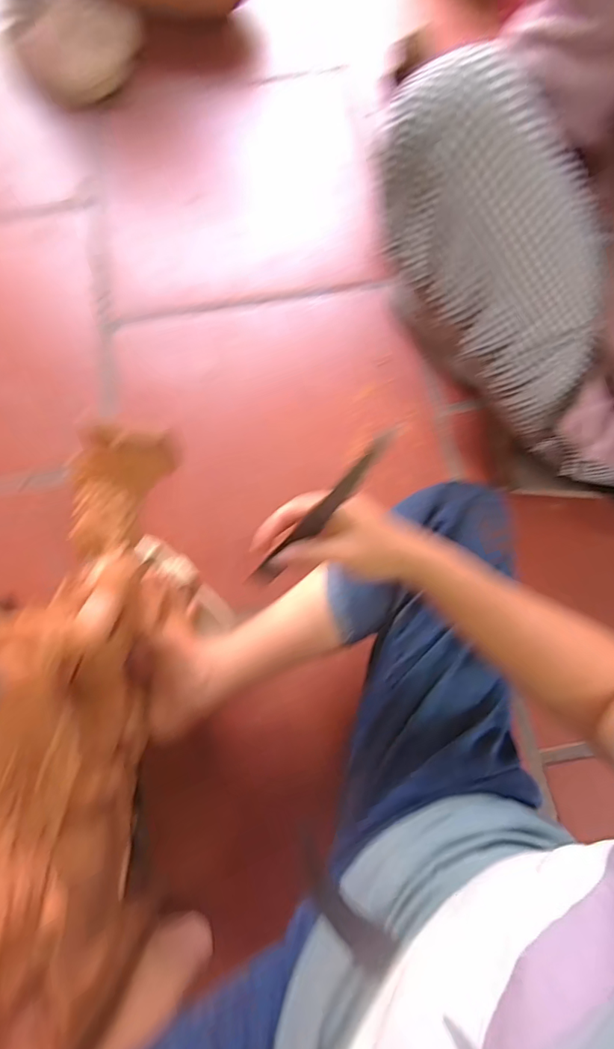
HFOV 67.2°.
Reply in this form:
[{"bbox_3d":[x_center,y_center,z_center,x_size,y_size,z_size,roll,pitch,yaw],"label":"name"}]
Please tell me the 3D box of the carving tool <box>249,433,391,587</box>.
[{"bbox_3d":[0.010,-0.007,0.367,0.016,0.014,0.170,48,113,11],"label":"carving tool"}]

